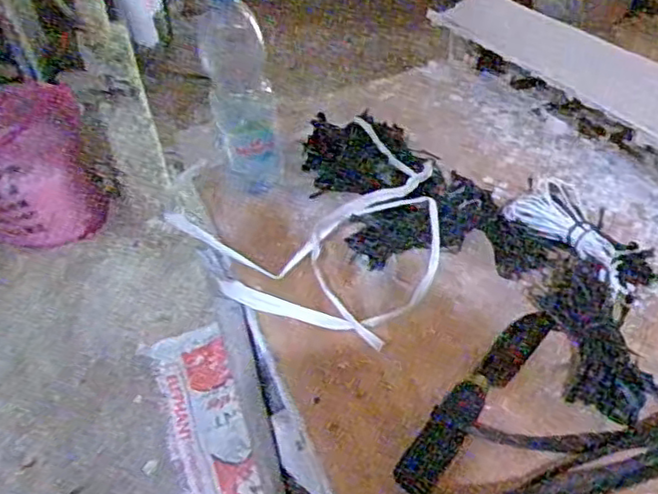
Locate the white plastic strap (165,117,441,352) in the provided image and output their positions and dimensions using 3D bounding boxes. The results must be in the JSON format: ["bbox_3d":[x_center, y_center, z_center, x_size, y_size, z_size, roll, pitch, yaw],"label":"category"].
[{"bbox_3d":[-0.005,-0.033,0.663,0.266,0.056,0.232,21,47,30],"label":"white plastic strap"}]

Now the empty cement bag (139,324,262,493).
[{"bbox_3d":[-0.278,0.385,1.419,0.183,0.033,0.508,-23,47,-4],"label":"empty cement bag"}]

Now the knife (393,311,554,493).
[{"bbox_3d":[0.115,0.108,0.501,0.032,0.011,0.204,24,48,32],"label":"knife"}]

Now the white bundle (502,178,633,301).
[{"bbox_3d":[0.227,-0.010,0.599,0.054,0.047,0.141,-22,41,-18],"label":"white bundle"}]

